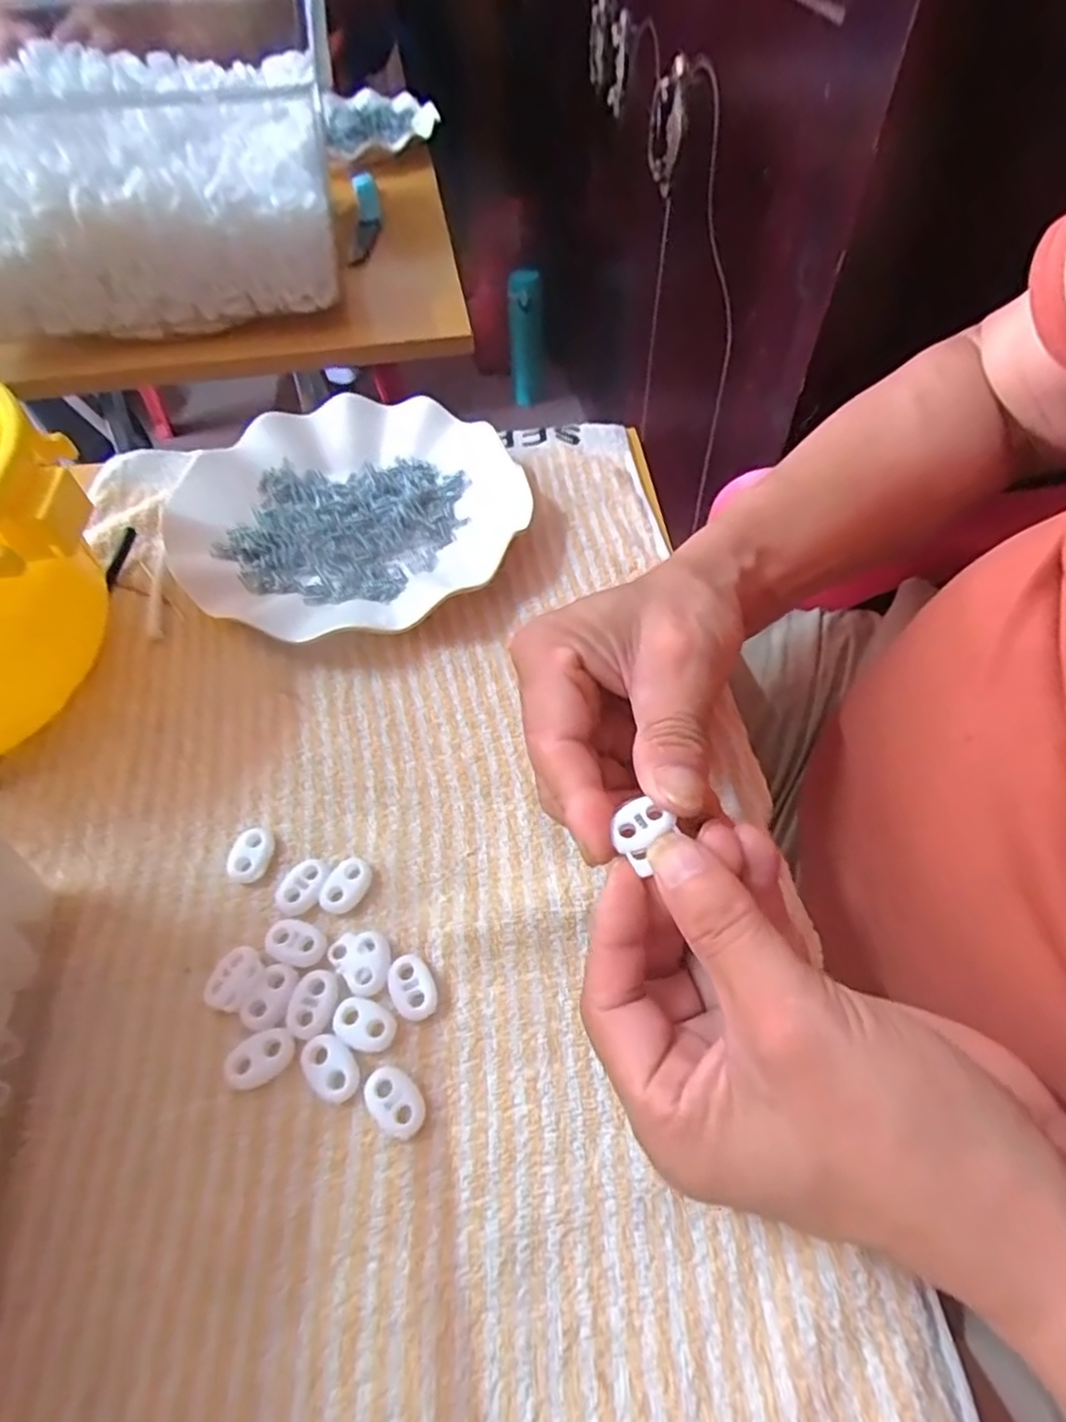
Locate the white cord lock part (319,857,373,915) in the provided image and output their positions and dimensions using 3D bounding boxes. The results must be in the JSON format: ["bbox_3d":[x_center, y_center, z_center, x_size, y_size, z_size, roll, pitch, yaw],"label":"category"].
[{"bbox_3d":[-0.072,0.067,0.263,0.015,0.006,0.022,36,63,23],"label":"white cord lock part"}]

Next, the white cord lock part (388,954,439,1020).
[{"bbox_3d":[-0.042,0.097,0.241,0.016,0.005,0.022,-24,58,-15],"label":"white cord lock part"}]

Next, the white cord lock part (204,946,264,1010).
[{"bbox_3d":[-0.106,0.095,0.243,0.018,0.007,0.021,22,59,16],"label":"white cord lock part"}]

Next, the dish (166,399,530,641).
[{"bbox_3d":[-0.099,-0.112,0.374,0.162,0.024,0.186,38,64,24],"label":"dish"}]

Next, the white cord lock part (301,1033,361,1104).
[{"bbox_3d":[-0.067,0.117,0.225,0.022,0.004,0.016,31,62,21],"label":"white cord lock part"}]

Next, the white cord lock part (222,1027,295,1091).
[{"bbox_3d":[-0.091,0.116,0.229,0.022,0.004,0.015,-28,59,-17],"label":"white cord lock part"}]

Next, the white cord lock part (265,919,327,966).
[{"bbox_3d":[-0.087,0.084,0.249,0.024,0.004,0.014,15,57,11],"label":"white cord lock part"}]

